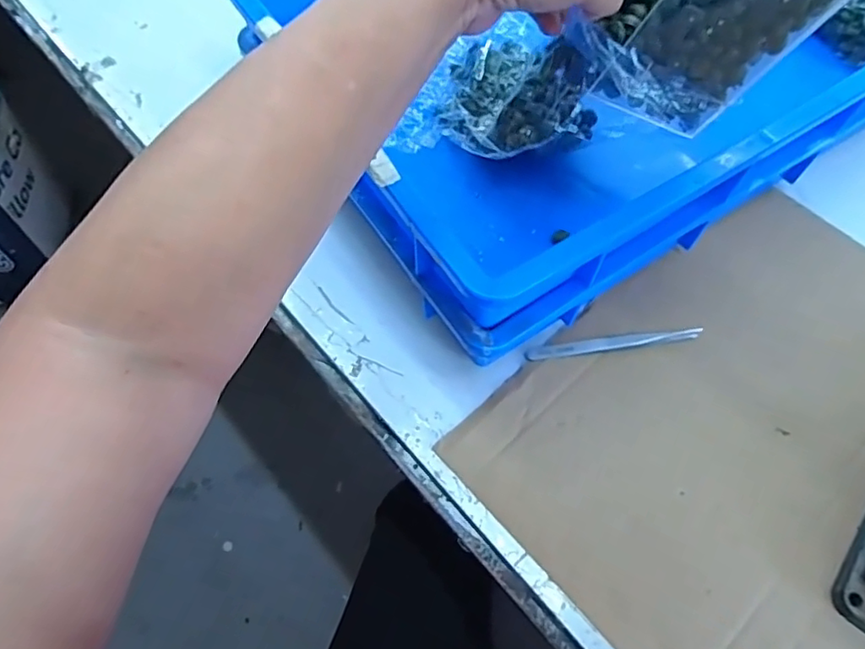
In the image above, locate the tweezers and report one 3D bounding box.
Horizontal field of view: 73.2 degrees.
[{"bbox_3d":[0.138,0.012,0.442,0.130,0.007,0.014,-6,65,-2],"label":"tweezers"}]

